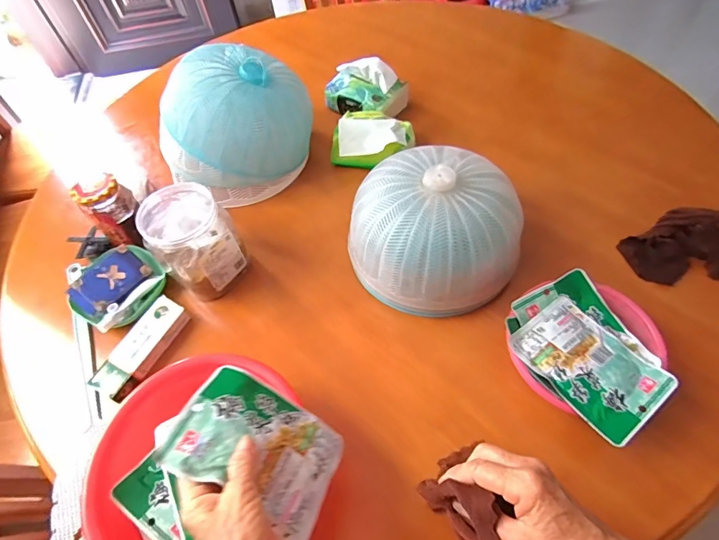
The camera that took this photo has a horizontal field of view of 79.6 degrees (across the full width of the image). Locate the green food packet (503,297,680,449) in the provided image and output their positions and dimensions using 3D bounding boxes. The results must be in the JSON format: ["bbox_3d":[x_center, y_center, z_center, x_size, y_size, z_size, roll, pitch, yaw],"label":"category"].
[{"bbox_3d":[0.263,0.108,0.499,0.111,0.016,0.153,-34,61,-17],"label":"green food packet"}]

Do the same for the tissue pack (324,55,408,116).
[{"bbox_3d":[0.010,-0.346,0.836,0.146,0.092,0.095,25,62,20],"label":"tissue pack"}]

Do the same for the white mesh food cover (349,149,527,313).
[{"bbox_3d":[0.108,-0.056,0.599,0.226,0.138,0.215,18,60,16],"label":"white mesh food cover"}]

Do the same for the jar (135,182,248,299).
[{"bbox_3d":[-0.228,-0.037,0.613,0.107,0.142,0.102,-2,57,3],"label":"jar"}]

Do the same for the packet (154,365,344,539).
[{"bbox_3d":[-0.090,0.160,0.396,0.145,0.018,0.108,34,40,-3],"label":"packet"}]

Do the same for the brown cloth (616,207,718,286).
[{"bbox_3d":[0.448,-0.038,0.601,0.133,0.061,0.092,-5,57,1],"label":"brown cloth"}]

